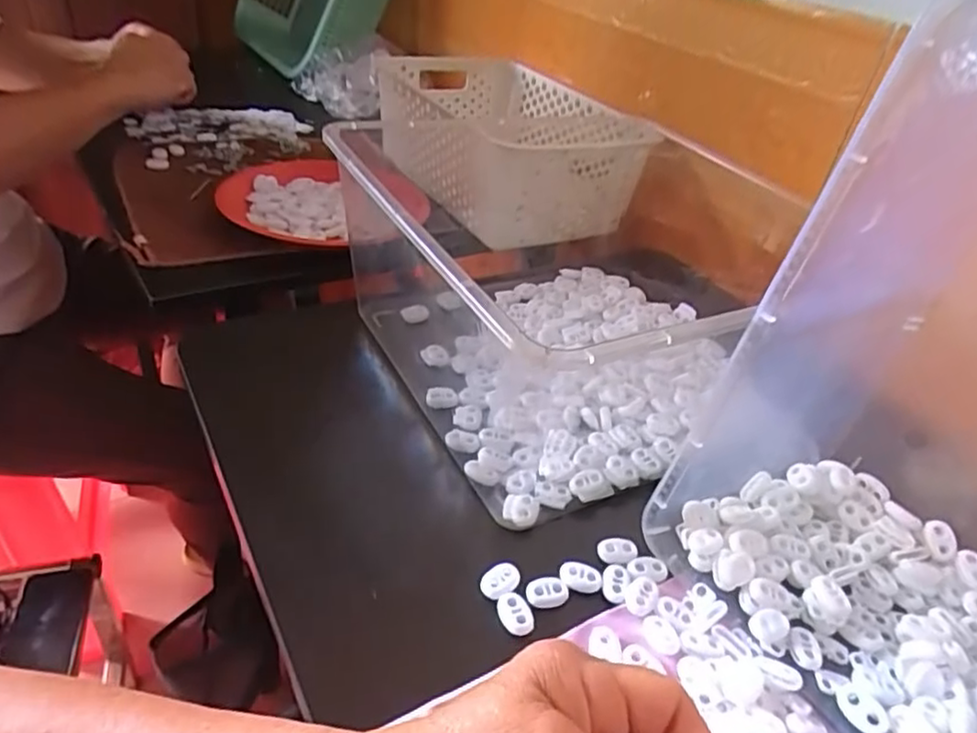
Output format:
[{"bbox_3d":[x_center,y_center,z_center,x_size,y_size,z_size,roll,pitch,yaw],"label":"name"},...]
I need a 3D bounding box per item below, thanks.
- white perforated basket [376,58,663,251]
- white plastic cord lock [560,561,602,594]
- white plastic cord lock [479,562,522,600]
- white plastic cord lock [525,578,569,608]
[{"bbox_3d":[0.007,-0.262,0.746,0.241,0.110,0.351,-1,37,-13],"label":"white perforated basket"},{"bbox_3d":[0.050,0.112,0.349,0.022,0.004,0.015,11,36,3],"label":"white plastic cord lock"},{"bbox_3d":[0.006,0.112,0.341,0.022,0.005,0.015,-20,45,-34],"label":"white plastic cord lock"},{"bbox_3d":[0.031,0.116,0.338,0.022,0.004,0.015,0,37,-12],"label":"white plastic cord lock"}]

